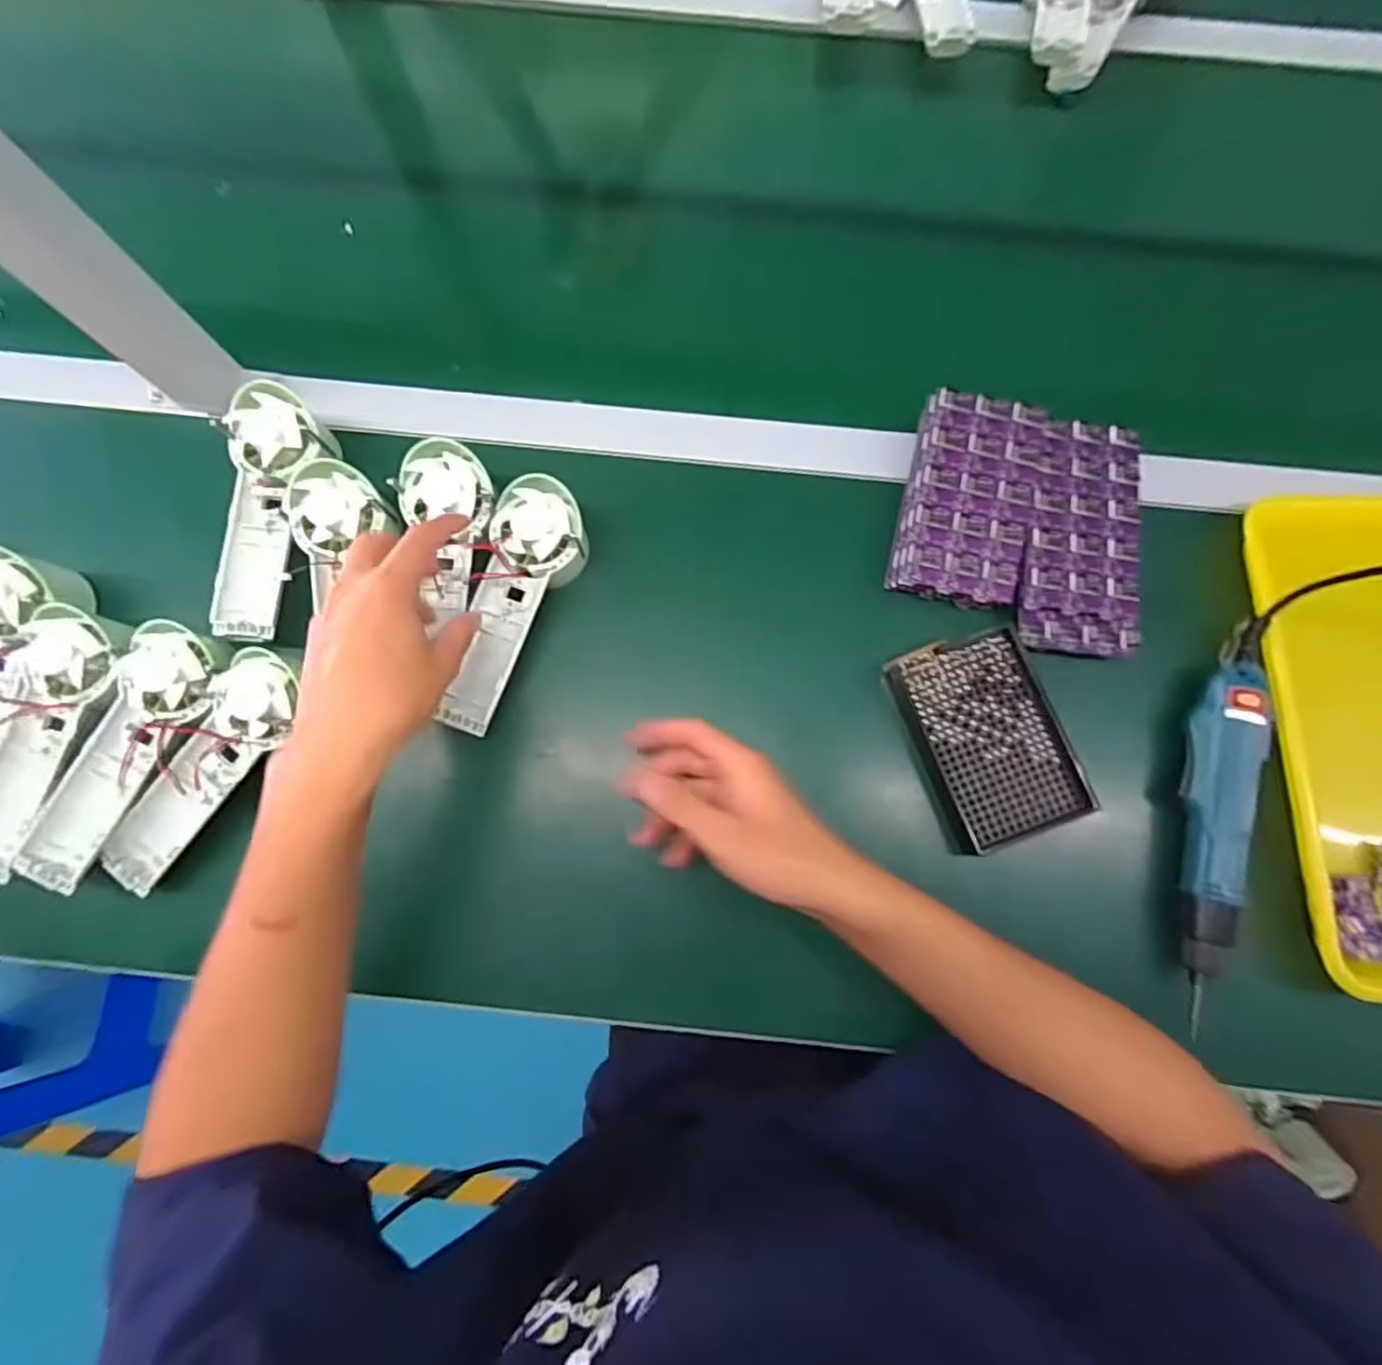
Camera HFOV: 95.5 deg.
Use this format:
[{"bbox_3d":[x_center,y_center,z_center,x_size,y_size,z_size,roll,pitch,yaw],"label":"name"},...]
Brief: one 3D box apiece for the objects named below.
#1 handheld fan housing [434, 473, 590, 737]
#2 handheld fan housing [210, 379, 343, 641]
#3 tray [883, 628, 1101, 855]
[{"bbox_3d":[-0.120,-0.053,0.427,0.061,0.033,0.176,15,79,3],"label":"handheld fan housing"},{"bbox_3d":[-0.297,-0.118,0.443,0.063,0.047,0.178,-1,79,-1],"label":"handheld fan housing"},{"bbox_3d":[0.204,0.037,0.434,0.096,0.023,0.139,-19,80,-4],"label":"tray"}]

